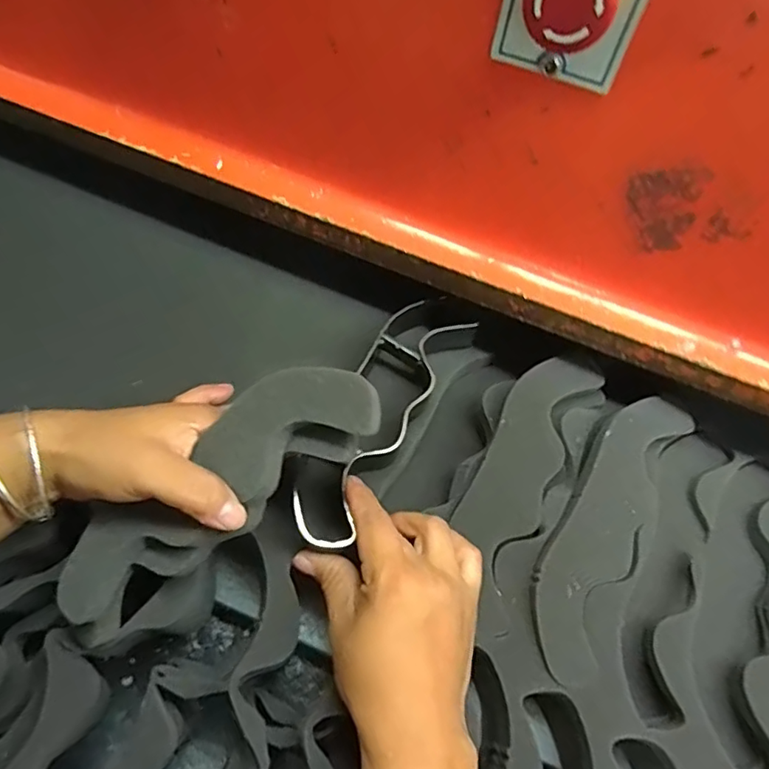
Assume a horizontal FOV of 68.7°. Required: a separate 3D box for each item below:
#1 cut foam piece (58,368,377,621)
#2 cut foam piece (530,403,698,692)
[{"bbox_3d":[-0.091,0.056,0.308,0.202,0.031,0.055,-37,64,8],"label":"cut foam piece"},{"bbox_3d":[0.143,0.086,0.359,0.053,0.022,0.194,27,62,14],"label":"cut foam piece"}]

